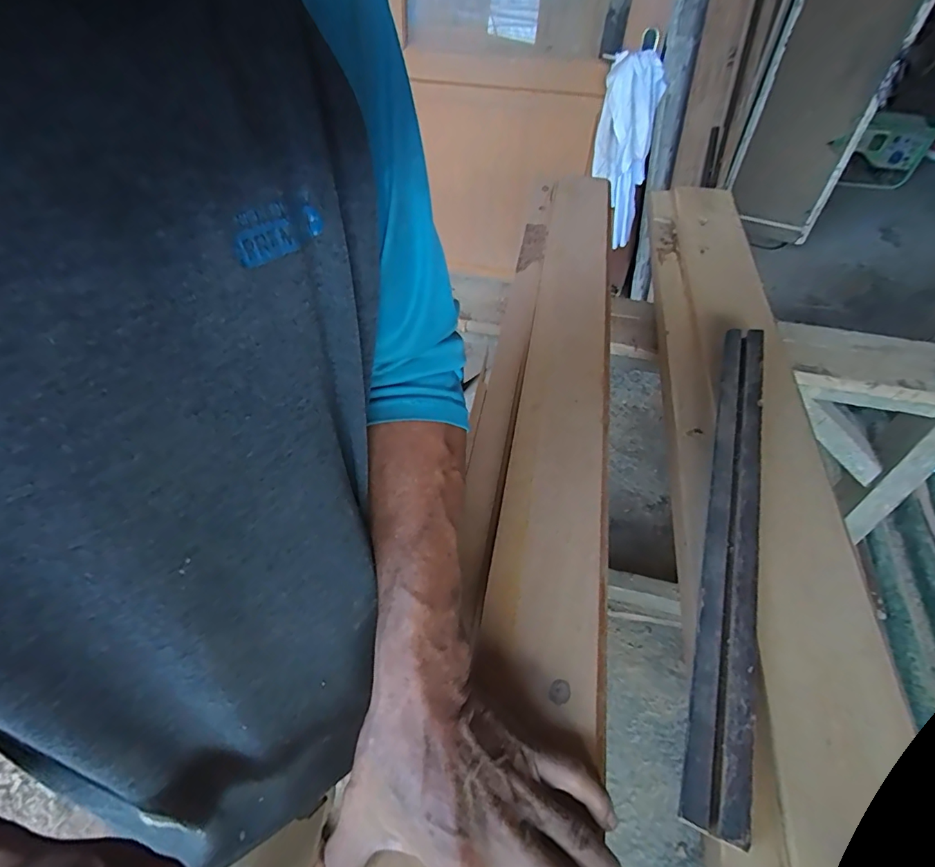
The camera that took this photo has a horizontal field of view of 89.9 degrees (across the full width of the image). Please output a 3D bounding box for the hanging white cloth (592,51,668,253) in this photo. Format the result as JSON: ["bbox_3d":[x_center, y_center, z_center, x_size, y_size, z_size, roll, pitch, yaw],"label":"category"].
[{"bbox_3d":[0.480,-0.875,1.472,0.164,0.494,0.120,13,52,12],"label":"hanging white cloth"}]

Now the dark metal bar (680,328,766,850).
[{"bbox_3d":[0.226,0.060,0.397,0.037,0.023,0.454,17,53,15],"label":"dark metal bar"}]

